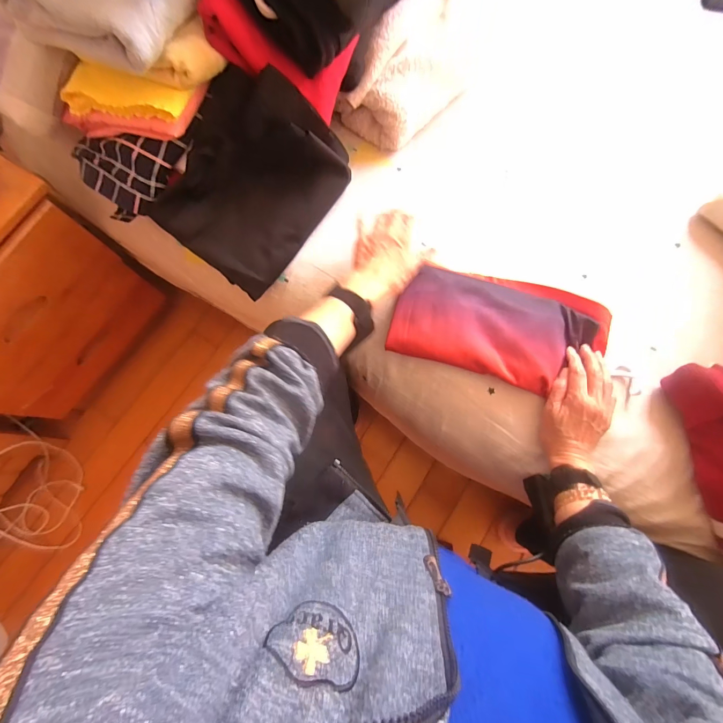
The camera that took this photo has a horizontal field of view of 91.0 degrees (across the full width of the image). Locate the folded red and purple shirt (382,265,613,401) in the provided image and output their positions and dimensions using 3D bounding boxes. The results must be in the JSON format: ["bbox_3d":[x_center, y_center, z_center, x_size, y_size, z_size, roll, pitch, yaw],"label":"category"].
[{"bbox_3d":[0.202,-0.053,0.513,0.295,0.030,0.157,16,77,5],"label":"folded red and purple shirt"}]

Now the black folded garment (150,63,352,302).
[{"bbox_3d":[-0.160,-0.265,0.510,0.194,0.137,0.263,32,79,8],"label":"black folded garment"}]

